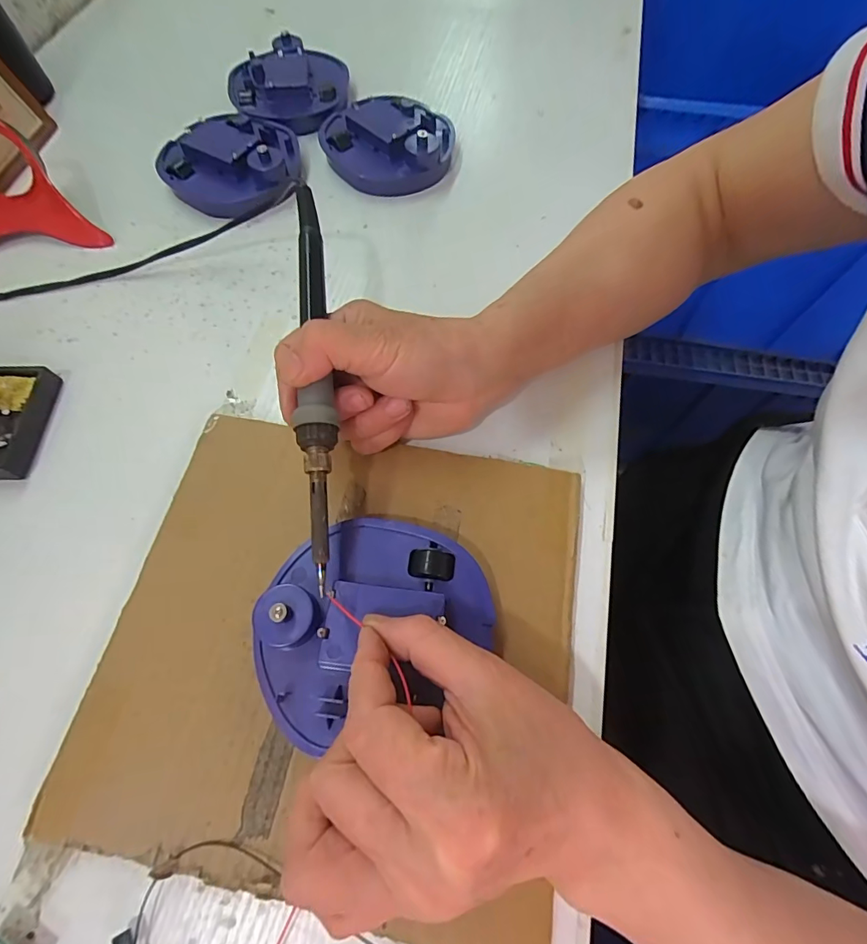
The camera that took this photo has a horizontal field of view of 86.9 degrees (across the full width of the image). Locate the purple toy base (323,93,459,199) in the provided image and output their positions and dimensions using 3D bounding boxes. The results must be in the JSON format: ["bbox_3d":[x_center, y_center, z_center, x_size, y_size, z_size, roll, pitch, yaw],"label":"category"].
[{"bbox_3d":[-0.041,-0.274,0.382,0.107,0.033,0.087,15,67,6],"label":"purple toy base"}]

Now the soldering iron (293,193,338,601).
[{"bbox_3d":[-0.059,-0.049,0.228,0.017,0.020,0.204,-5,76,-3],"label":"soldering iron"}]

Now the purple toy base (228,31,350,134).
[{"bbox_3d":[-0.128,-0.346,0.408,0.101,0.030,0.093,-5,66,-3],"label":"purple toy base"}]

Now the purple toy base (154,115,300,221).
[{"bbox_3d":[-0.163,-0.247,0.368,0.105,0.031,0.091,-13,67,-6],"label":"purple toy base"}]

